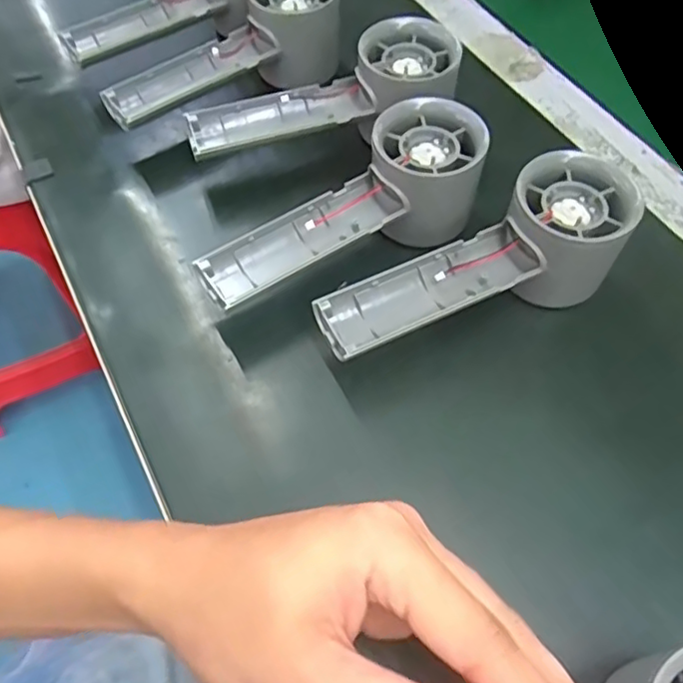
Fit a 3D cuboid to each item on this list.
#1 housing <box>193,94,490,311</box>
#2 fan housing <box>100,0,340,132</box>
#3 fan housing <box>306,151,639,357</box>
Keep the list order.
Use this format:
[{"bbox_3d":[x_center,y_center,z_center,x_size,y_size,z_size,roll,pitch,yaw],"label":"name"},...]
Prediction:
[{"bbox_3d":[0.000,-0.067,0.318,0.152,0.060,0.055,-22,61,-13],"label":"housing"},{"bbox_3d":[-0.071,-0.177,0.388,0.157,0.056,0.054,-33,64,-18],"label":"fan housing"},{"bbox_3d":[0.066,-0.034,0.298,0.162,0.056,0.054,-24,61,-13],"label":"fan housing"}]

